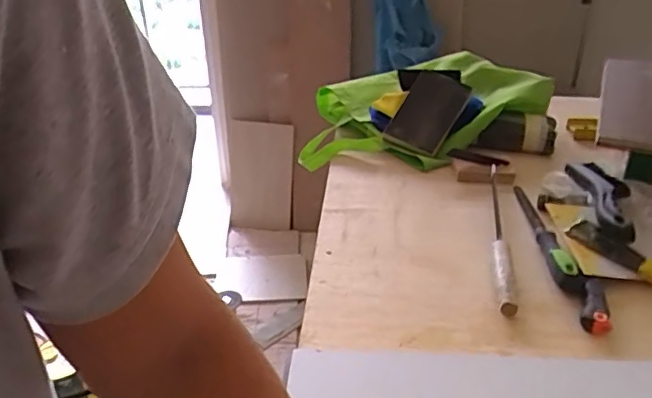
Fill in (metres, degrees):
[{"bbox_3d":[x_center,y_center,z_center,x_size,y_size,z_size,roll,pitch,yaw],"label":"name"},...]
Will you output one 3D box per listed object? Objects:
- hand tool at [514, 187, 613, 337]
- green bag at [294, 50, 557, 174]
[{"bbox_3d":[0.290,0.064,0.718,0.041,0.026,0.285,-3,31,-2],"label":"hand tool"},{"bbox_3d":[0.153,-0.166,1.024,0.395,0.121,0.280,-5,31,-4],"label":"green bag"}]

